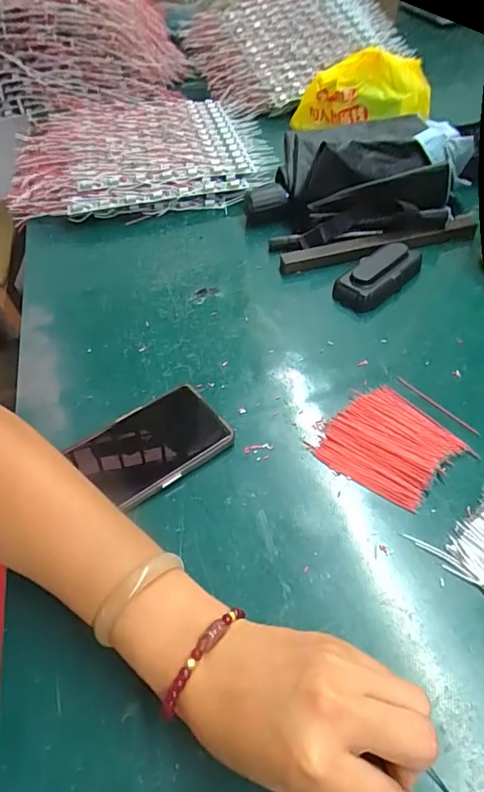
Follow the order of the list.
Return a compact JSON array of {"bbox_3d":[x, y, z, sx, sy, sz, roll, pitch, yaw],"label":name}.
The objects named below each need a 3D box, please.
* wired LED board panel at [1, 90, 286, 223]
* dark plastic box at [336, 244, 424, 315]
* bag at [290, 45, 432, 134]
[{"bbox_3d":[-0.153,-0.364,0.706,0.378,0.047,0.273,-5,63,-6],"label":"wired LED board panel"},{"bbox_3d":[0.146,-0.127,0.506,0.104,0.030,0.044,-33,55,-23],"label":"dark plastic box"},{"bbox_3d":[0.174,-0.448,0.705,0.203,0.103,0.056,7,50,10],"label":"bag"}]

